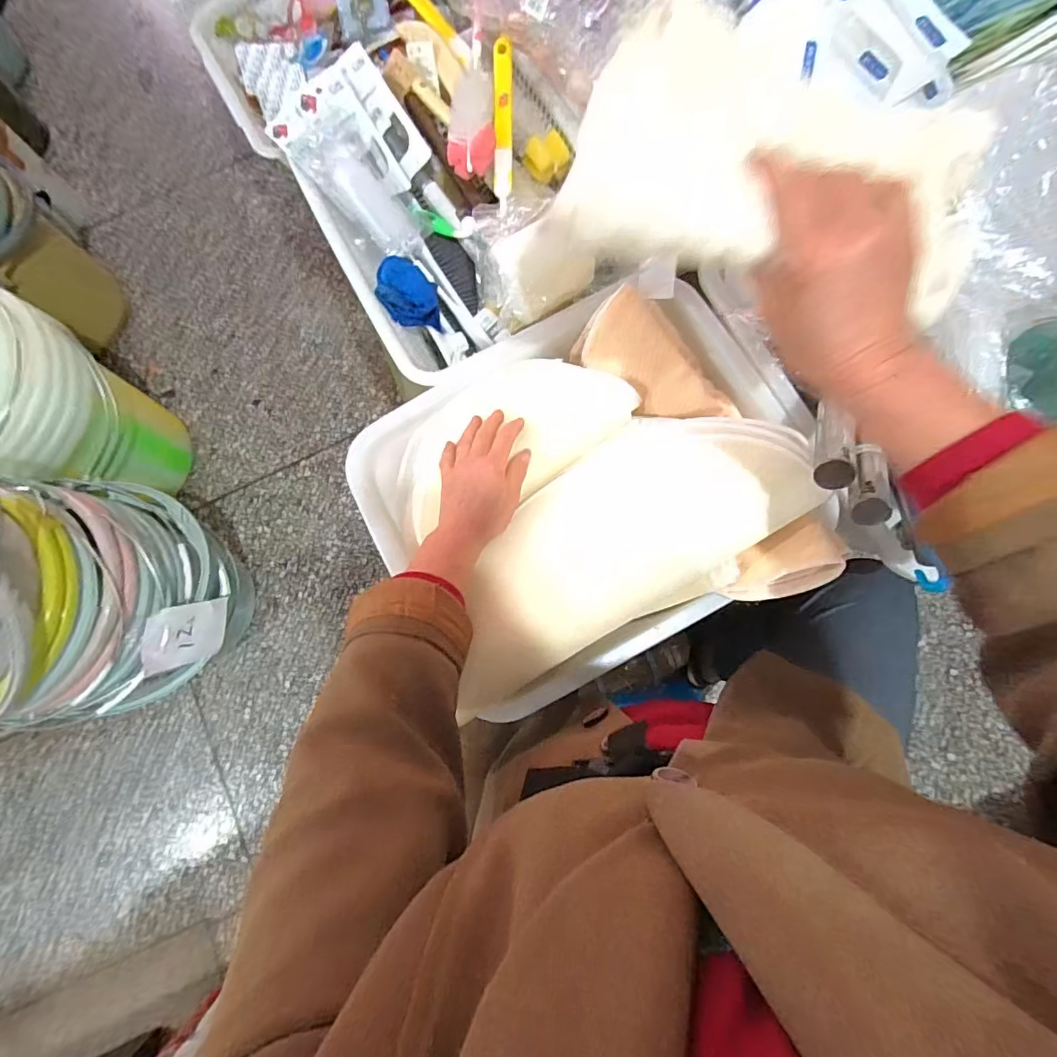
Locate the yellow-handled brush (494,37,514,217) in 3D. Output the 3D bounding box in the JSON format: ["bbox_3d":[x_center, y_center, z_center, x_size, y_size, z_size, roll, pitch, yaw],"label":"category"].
[{"bbox_3d":[-0.031,-0.493,0.625,0.023,0.013,0.194,1,97,3],"label":"yellow-handled brush"}]

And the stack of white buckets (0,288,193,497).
[{"bbox_3d":[-0.930,-0.229,0.951,0.345,0.433,0.292,9,81,5],"label":"stack of white buckets"}]

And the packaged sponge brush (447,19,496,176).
[{"bbox_3d":[-0.067,-0.533,0.629,0.053,0.020,0.197,2,81,3],"label":"packaged sponge brush"}]

